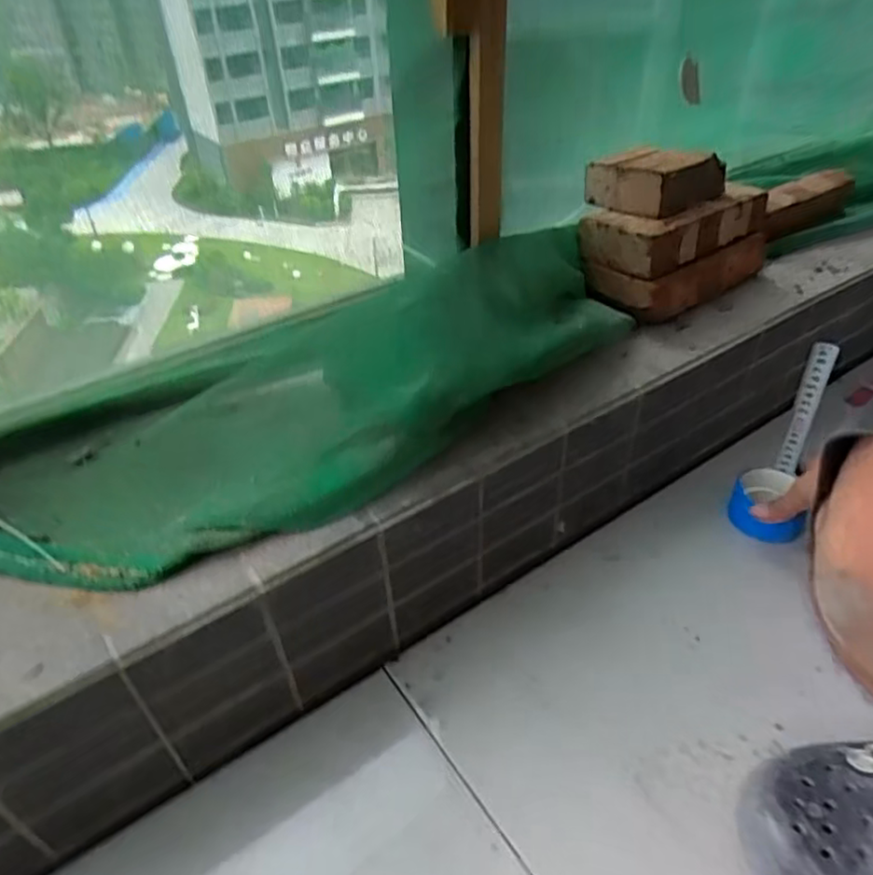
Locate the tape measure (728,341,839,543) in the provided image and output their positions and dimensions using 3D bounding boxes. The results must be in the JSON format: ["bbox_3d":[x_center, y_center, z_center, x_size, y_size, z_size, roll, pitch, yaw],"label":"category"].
[{"bbox_3d":[0.368,0.006,0.670,0.069,0.212,0.063,24,32,31],"label":"tape measure"}]

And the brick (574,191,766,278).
[{"bbox_3d":[0.275,-0.242,0.753,0.220,0.060,0.107,-28,45,-28],"label":"brick"}]

